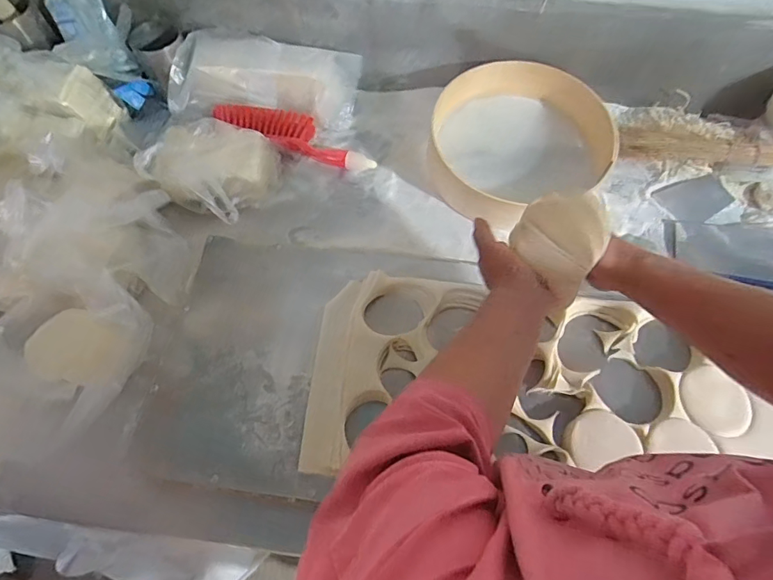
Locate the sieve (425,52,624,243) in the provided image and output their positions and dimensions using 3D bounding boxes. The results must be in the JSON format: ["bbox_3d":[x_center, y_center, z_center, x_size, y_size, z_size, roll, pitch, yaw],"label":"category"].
[{"bbox_3d":[0.228,-0.253,0.791,0.317,0.088,0.313,1,82,-8],"label":"sieve"}]

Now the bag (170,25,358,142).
[{"bbox_3d":[-0.218,-0.384,0.834,0.335,0.056,0.155,7,91,-5],"label":"bag"}]

